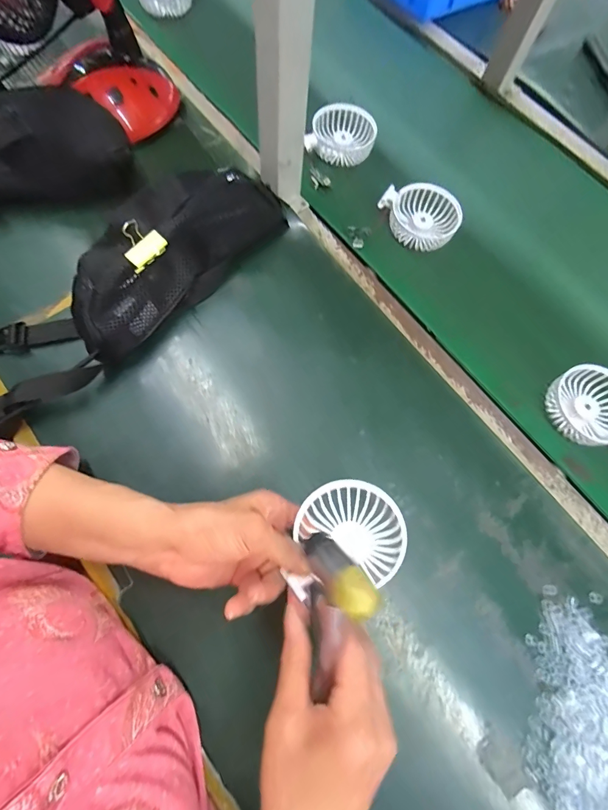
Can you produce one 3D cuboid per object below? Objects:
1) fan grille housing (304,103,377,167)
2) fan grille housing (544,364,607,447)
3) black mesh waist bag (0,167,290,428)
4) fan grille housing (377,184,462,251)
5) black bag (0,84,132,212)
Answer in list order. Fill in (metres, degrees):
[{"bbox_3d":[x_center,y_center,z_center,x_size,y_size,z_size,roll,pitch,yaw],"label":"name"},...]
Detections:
[{"bbox_3d":[0.053,-0.387,0.519,0.093,0.030,0.085,6,70,0],"label":"fan grille housing"},{"bbox_3d":[0.323,0.001,0.408,0.090,0.026,0.091,1,70,-2],"label":"fan grille housing"},{"bbox_3d":[-0.196,-0.139,0.394,0.121,0.083,0.391,42,73,12],"label":"black mesh waist bag"},{"bbox_3d":[0.158,-0.248,0.479,0.090,0.027,0.090,-25,73,-11],"label":"fan grille housing"},{"bbox_3d":[-0.359,-0.305,0.438,0.279,0.077,0.122,-15,71,-8],"label":"black bag"}]

